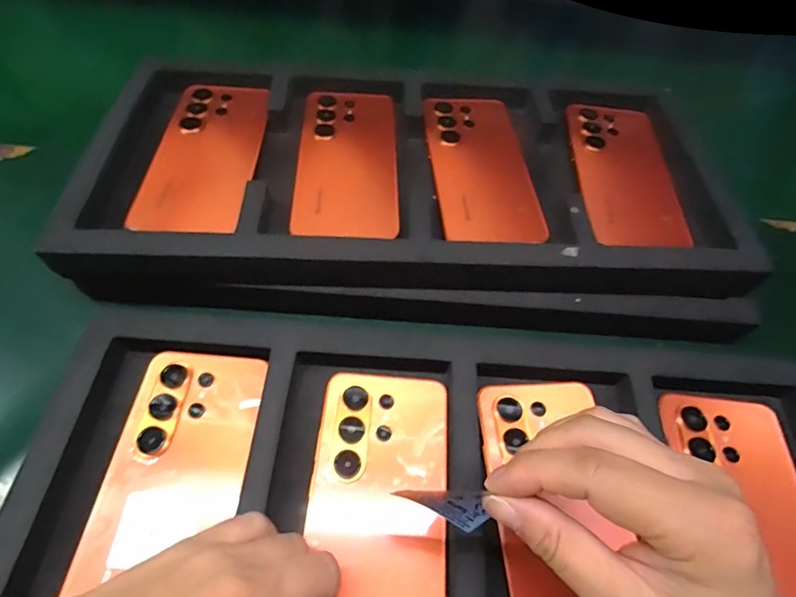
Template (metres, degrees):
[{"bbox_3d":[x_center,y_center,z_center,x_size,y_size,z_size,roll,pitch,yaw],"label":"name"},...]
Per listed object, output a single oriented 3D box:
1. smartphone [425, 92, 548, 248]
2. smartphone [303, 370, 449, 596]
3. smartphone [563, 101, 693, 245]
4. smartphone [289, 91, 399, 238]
[{"bbox_3d":[0.064,-0.110,0.364,0.074,0.005,0.165,-2,58,-6],"label":"smartphone"},{"bbox_3d":[-0.008,0.124,0.253,0.078,0.011,0.170,-3,60,1],"label":"smartphone"},{"bbox_3d":[0.187,-0.104,0.373,0.079,0.006,0.162,5,57,-2],"label":"smartphone"},{"bbox_3d":[-0.040,-0.113,0.359,0.074,0.015,0.166,0,57,-4],"label":"smartphone"}]

